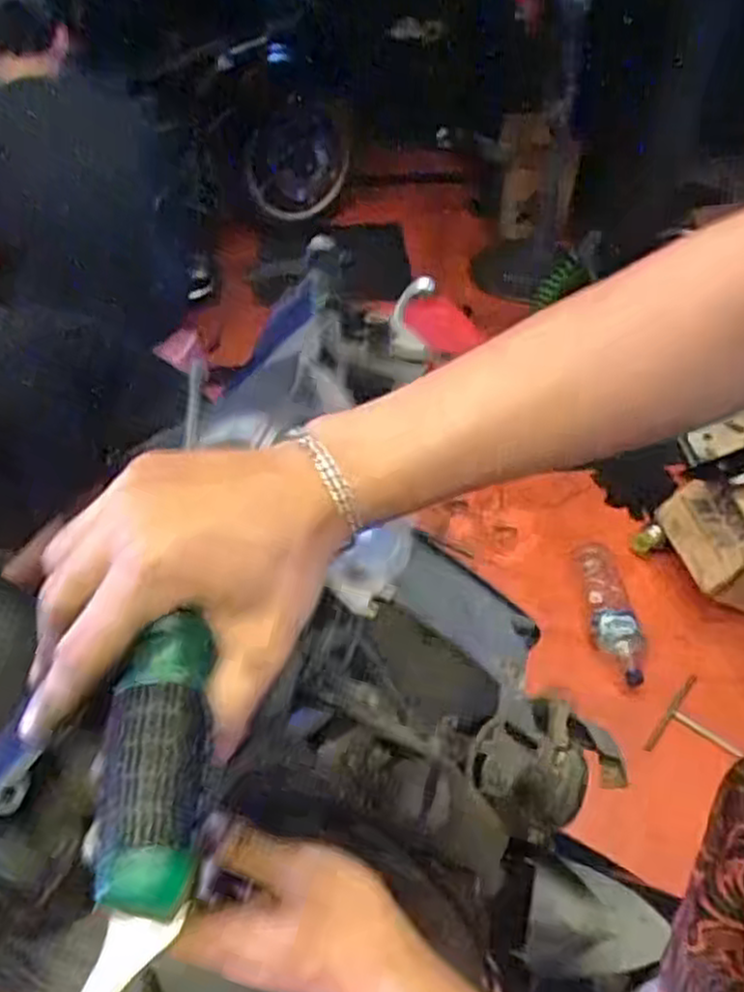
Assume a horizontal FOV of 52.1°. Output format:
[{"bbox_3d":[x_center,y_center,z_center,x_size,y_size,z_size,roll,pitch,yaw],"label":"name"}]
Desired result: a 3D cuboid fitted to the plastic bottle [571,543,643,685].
[{"bbox_3d":[0.481,0.229,1.551,0.096,0.073,0.333,-4,46,-1],"label":"plastic bottle"}]

